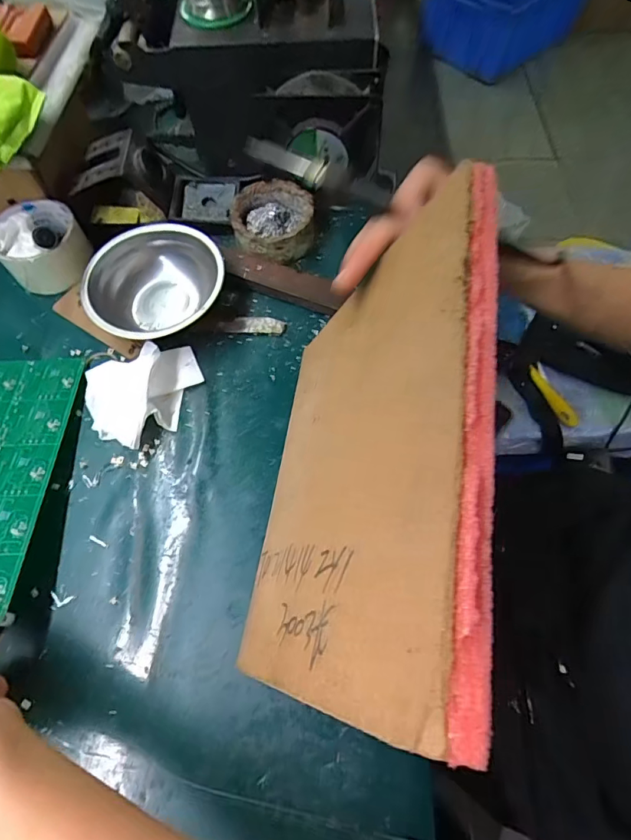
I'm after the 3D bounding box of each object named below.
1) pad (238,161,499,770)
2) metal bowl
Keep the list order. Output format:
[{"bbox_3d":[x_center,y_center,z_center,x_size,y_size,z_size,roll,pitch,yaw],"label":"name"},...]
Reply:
[{"bbox_3d":[0.021,0.020,0.265,0.018,0.213,0.247,19,63,-18],"label":"pad"},{"bbox_3d":[-0.145,-0.120,0.425,0.123,0.045,0.112,0,64,1],"label":"metal bowl"}]

